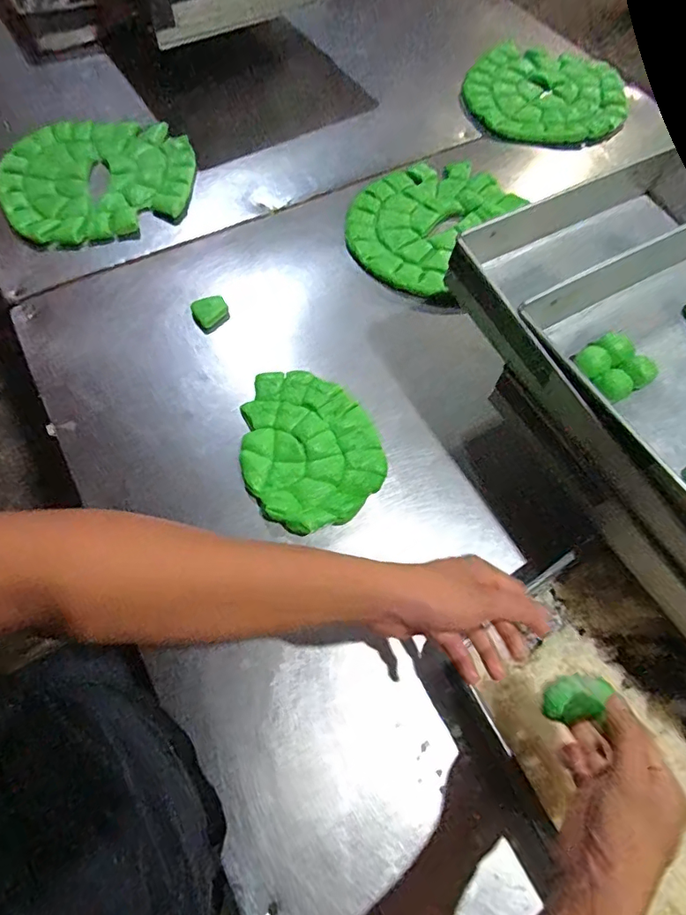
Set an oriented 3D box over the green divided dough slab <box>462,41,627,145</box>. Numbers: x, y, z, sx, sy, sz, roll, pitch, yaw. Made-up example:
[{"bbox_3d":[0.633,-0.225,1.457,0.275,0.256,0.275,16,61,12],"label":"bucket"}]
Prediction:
[{"bbox_3d":[0.386,-0.695,0.930,0.287,0.025,0.267,17,64,5],"label":"green divided dough slab"}]

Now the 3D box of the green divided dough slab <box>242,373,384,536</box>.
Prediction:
[{"bbox_3d":[-0.043,-0.017,0.597,0.159,0.023,0.206,-20,67,-10],"label":"green divided dough slab"}]

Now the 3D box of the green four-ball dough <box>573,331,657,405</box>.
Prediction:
[{"bbox_3d":[0.279,-0.092,0.510,0.056,0.029,0.064,-29,69,-16],"label":"green four-ball dough"}]

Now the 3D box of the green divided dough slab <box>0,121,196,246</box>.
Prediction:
[{"bbox_3d":[-0.398,-0.459,0.796,0.291,0.033,0.252,-30,70,-17],"label":"green divided dough slab"}]

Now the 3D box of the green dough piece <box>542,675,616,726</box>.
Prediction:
[{"bbox_3d":[0.193,0.197,0.405,0.055,0.026,0.031,-38,49,22],"label":"green dough piece"}]

